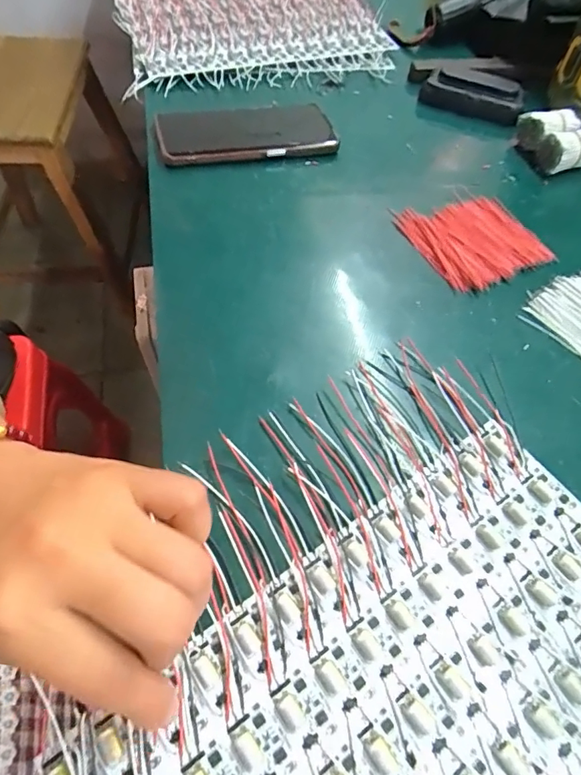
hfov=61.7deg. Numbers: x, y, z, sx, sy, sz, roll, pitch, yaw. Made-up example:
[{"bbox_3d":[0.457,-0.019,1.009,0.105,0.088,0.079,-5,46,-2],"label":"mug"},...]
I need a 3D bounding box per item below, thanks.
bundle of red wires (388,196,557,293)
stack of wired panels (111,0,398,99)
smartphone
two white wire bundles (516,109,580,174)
[{"bbox_3d":[0.149,-0.125,0.401,0.093,0.012,0.097,-23,60,-17],"label":"bundle of red wires"},{"bbox_3d":[-0.057,-0.467,0.597,0.305,0.041,0.320,-11,57,-9],"label":"stack of wired panels"},{"bbox_3d":[-0.042,-0.241,0.455,0.160,0.011,0.080,-11,61,-10],"label":"smartphone"},{"bbox_3d":[0.254,-0.239,0.468,0.046,0.033,0.075,-18,58,-14],"label":"two white wire bundles"}]

